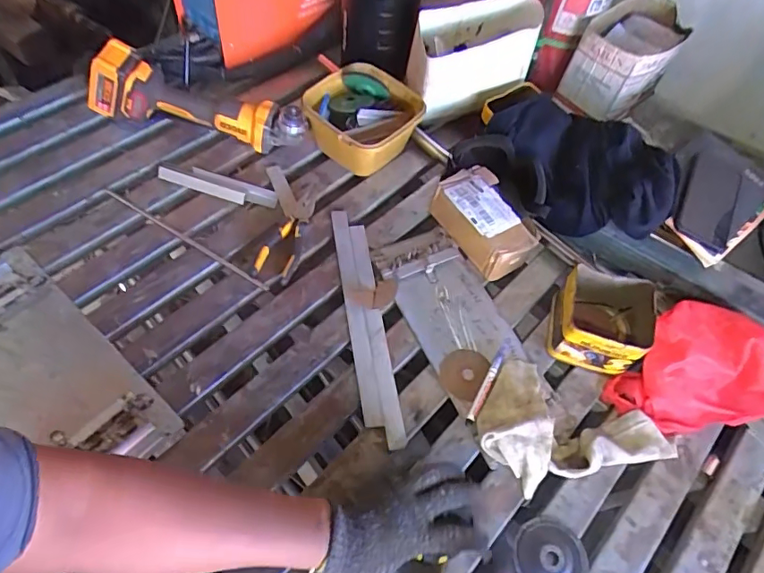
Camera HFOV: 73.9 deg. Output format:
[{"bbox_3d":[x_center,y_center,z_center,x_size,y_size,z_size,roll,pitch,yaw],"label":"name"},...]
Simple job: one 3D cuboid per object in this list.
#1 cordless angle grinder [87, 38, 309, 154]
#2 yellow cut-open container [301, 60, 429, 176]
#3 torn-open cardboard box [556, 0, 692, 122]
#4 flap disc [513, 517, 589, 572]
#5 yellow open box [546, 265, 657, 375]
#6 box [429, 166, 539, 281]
[{"bbox_3d":[-0.306,-0.302,0.847,0.349,0.107,0.084,13,62,-9],"label":"cordless angle grinder"},{"bbox_3d":[-0.031,-0.282,0.860,0.178,0.091,0.179,-37,76,-14],"label":"yellow cut-open container"},{"bbox_3d":[0.433,-0.404,0.921,0.129,0.159,0.209,41,63,18],"label":"torn-open cardboard box"},{"bbox_3d":[0.201,0.319,0.604,0.082,0.018,0.079,3,58,-5],"label":"flap disc"},{"bbox_3d":[0.312,0.048,0.722,0.131,0.076,0.123,16,59,4],"label":"yellow open box"},{"bbox_3d":[0.158,-0.107,0.791,0.088,0.065,0.172,-28,66,-21],"label":"box"}]

